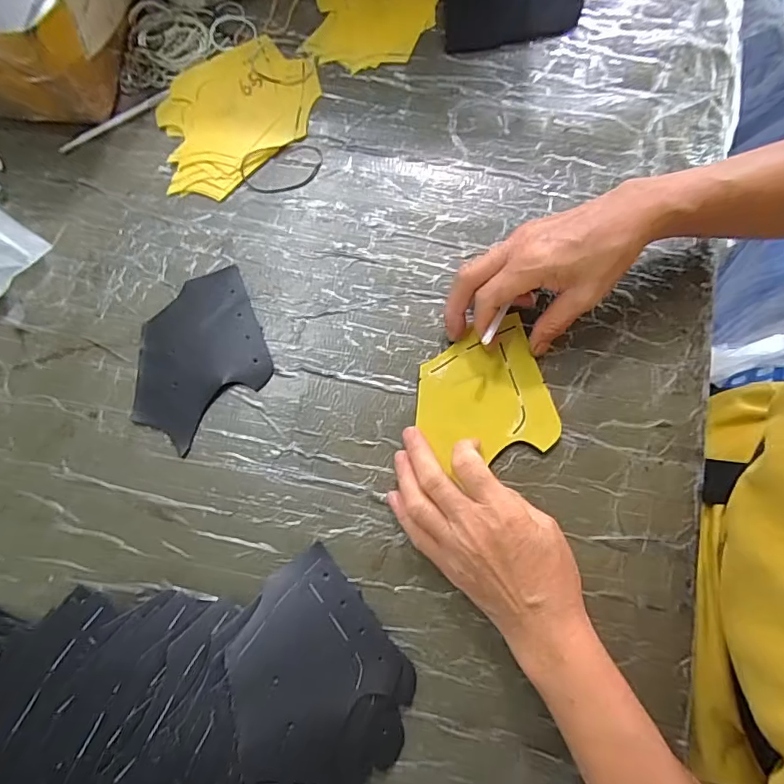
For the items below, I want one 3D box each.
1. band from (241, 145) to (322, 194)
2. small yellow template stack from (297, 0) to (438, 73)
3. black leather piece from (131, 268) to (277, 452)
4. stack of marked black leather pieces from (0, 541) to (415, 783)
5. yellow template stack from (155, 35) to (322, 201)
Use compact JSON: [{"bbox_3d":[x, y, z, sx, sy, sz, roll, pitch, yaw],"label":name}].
[{"bbox_3d":[-0.094,-0.193,0.409,0.069,0.007,0.042,-10,77,-2],"label":"band"},{"bbox_3d":[-0.016,-0.367,0.447,0.115,0.010,0.142,8,77,3],"label":"small yellow template stack"},{"bbox_3d":[-0.153,-0.030,0.374,0.122,0.004,0.104,-40,79,-8],"label":"black leather piece"},{"bbox_3d":[-0.139,0.215,0.293,0.291,0.041,0.180,-8,77,-1],"label":"stack of marked black leather pieces"},{"bbox_3d":[-0.139,-0.249,0.422,0.160,0.010,0.116,-40,79,-8],"label":"yellow template stack"}]

